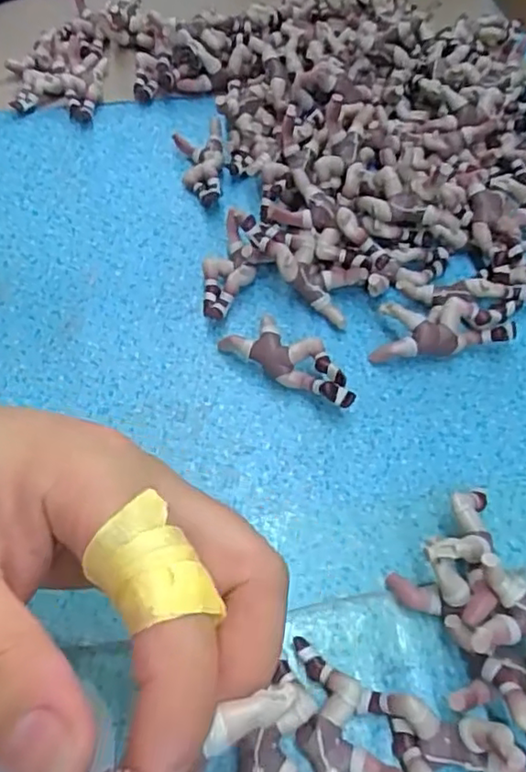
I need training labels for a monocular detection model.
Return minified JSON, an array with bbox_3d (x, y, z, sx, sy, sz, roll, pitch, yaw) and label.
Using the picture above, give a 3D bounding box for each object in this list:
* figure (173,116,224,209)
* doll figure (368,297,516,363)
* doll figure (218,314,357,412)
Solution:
[{"bbox_3d":[-0.036,-0.126,0.347,0.027,0.019,0.054,-2,57,-3],"label":"figure"},{"bbox_3d":[0.081,-0.025,0.278,0.061,0.022,0.026,2,57,0],"label":"doll figure"},{"bbox_3d":[0.012,-0.011,0.269,0.065,0.020,0.021,27,60,15],"label":"doll figure"}]

